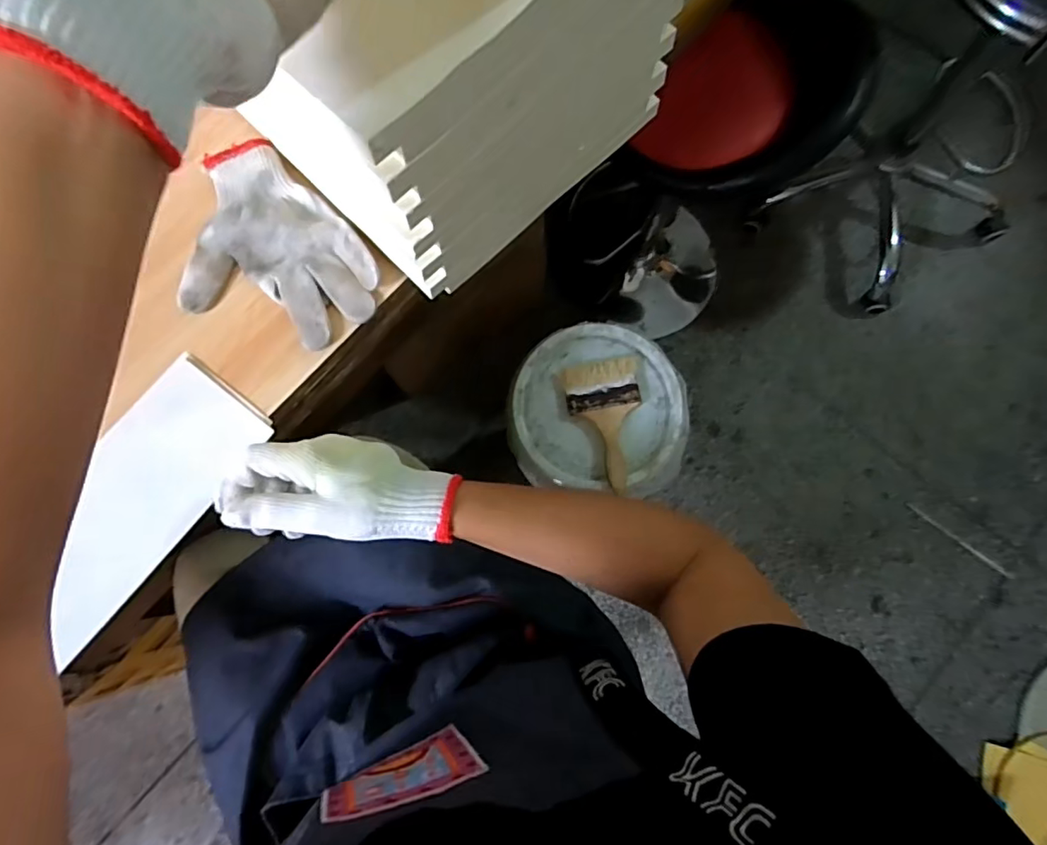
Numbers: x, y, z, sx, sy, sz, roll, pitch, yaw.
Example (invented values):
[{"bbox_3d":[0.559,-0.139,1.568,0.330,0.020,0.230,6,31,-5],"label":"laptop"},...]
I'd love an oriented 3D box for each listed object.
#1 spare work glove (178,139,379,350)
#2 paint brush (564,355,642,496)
[{"bbox_3d":[-0.224,-0.141,0.478,0.140,0.025,0.187,-43,79,-8],"label":"spare work glove"},{"bbox_3d":[0.123,0.001,0.792,0.107,0.018,0.186,-9,77,0],"label":"paint brush"}]

